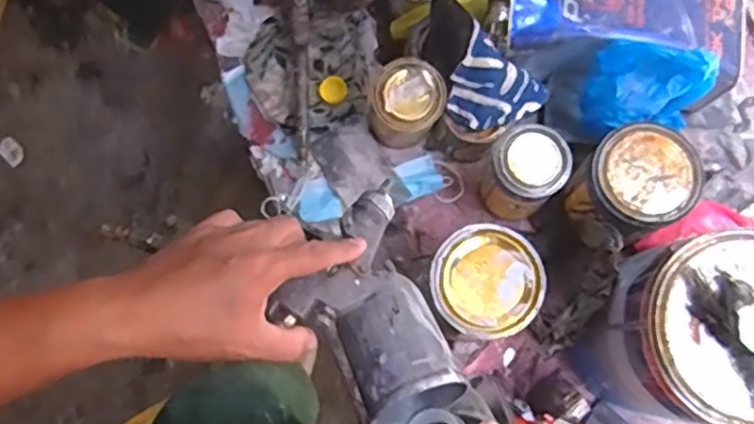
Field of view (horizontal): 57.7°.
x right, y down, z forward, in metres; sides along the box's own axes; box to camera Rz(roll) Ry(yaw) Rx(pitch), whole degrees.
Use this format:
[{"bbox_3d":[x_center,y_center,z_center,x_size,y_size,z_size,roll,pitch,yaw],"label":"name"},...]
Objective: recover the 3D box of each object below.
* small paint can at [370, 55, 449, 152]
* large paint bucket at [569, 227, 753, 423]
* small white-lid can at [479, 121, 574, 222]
[{"bbox_3d":[0.032,-0.107,0.725,0.069,0.117,0.064,22,80,7],"label":"small paint can"},{"bbox_3d":[0.292,0.116,0.646,0.160,0.216,0.158,-1,78,3],"label":"large paint bucket"},{"bbox_3d":[0.153,-0.038,0.714,0.067,0.125,0.072,-1,78,3],"label":"small white-lid can"}]

